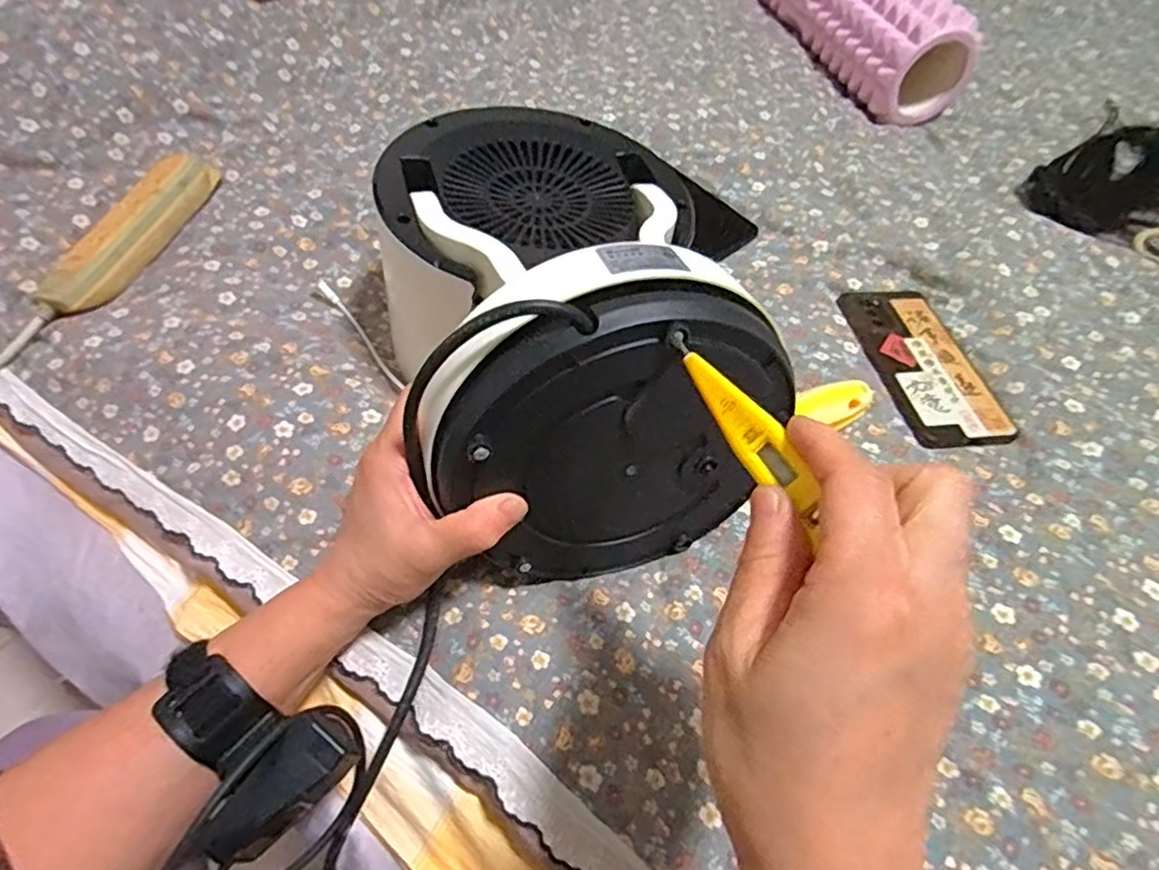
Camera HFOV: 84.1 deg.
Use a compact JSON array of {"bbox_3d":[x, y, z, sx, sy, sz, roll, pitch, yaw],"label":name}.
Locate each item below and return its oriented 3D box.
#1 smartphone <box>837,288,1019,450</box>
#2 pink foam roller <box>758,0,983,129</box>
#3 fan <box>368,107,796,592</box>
[{"bbox_3d":[0.271,-0.061,0.507,0.080,0.011,0.166,-4,53,-8],"label":"smartphone"},{"bbox_3d":[0.347,-0.584,0.847,0.119,0.103,0.415,-10,54,-12],"label":"pink foam roller"},{"bbox_3d":[-0.014,-0.093,0.410,0.184,0.185,0.305,-7,57,-8],"label":"fan"}]

